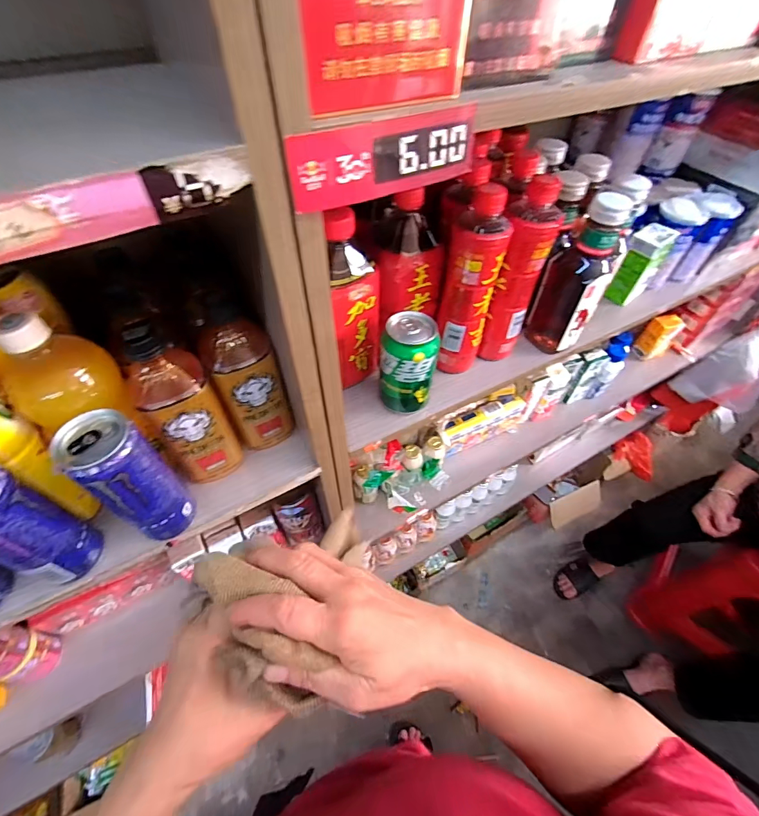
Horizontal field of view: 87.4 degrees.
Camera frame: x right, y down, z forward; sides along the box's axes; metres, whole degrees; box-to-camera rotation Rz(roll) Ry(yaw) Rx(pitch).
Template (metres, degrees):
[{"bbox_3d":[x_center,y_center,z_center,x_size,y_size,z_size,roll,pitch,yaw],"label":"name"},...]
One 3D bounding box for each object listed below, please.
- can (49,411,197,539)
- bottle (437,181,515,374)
[{"bbox_3d":[-0.216,0.067,0.356,0.051,0.145,0.053,0,52,0],"label":"can"},{"bbox_3d":[0.109,-0.139,0.466,0.059,0.218,0.053,16,53,12],"label":"bottle"}]

